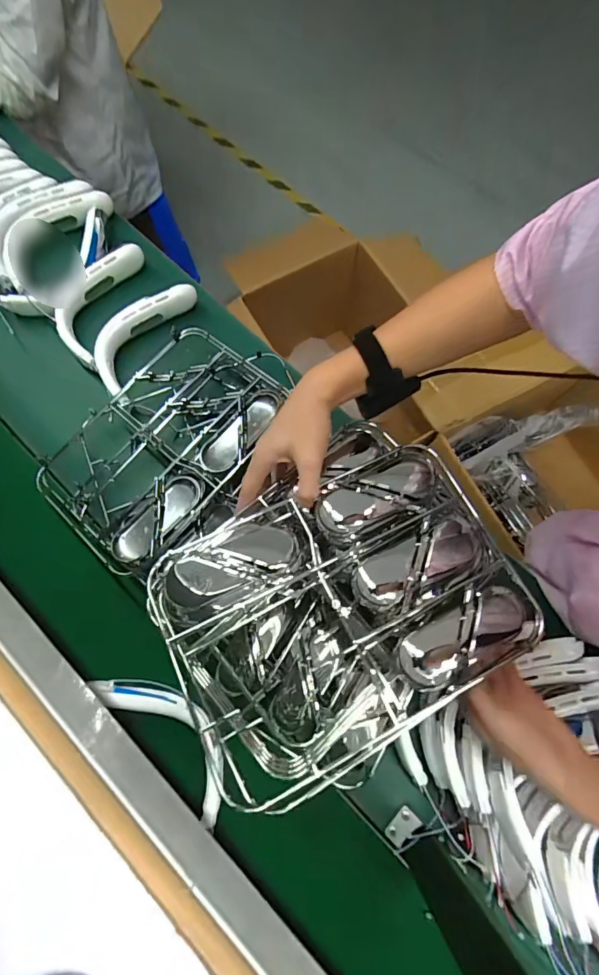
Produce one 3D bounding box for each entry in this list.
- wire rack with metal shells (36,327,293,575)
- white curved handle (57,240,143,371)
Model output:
[{"bbox_3d":[-0.175,-0.070,0.638,0.249,0.088,0.364,39,76,9],"label":"wire rack with metal shells"},{"bbox_3d":[-0.334,-0.305,0.725,0.092,0.036,0.235,13,73,2],"label":"white curved handle"}]

